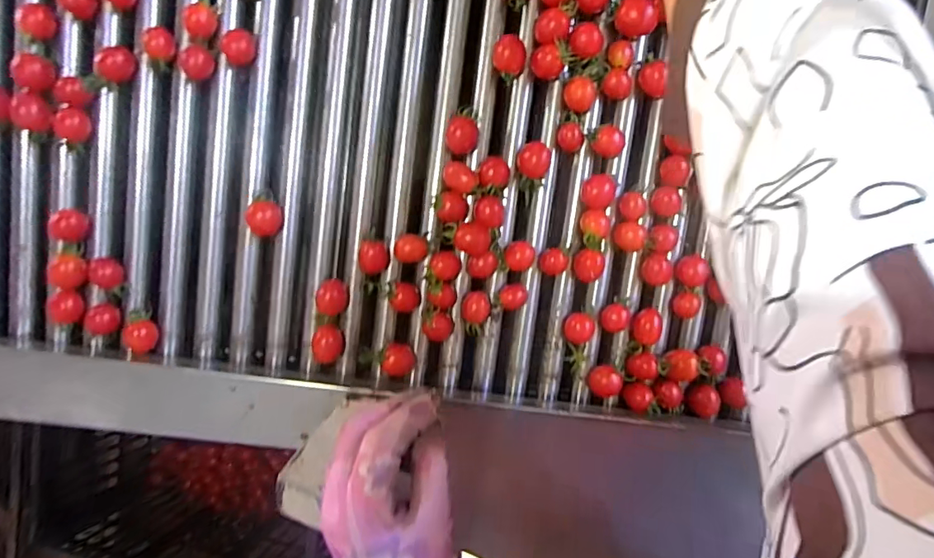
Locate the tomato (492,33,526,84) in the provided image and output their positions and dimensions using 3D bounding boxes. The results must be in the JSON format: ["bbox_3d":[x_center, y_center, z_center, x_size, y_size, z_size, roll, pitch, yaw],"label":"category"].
[{"bbox_3d":[0.037,-0.186,0.423,0.027,0.020,0.037,-7,90,6],"label":"tomato"}]

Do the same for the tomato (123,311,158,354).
[{"bbox_3d":[-0.281,0.046,0.430,0.024,0.023,0.034,17,92,6],"label":"tomato"}]

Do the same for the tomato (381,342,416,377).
[{"bbox_3d":[-0.060,0.072,0.445,0.025,0.027,0.030,2,90,6],"label":"tomato"}]

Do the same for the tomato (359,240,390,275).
[{"bbox_3d":[-0.083,-0.019,0.434,0.027,0.023,0.029,0,90,6],"label":"tomato"}]

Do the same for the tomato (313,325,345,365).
[{"bbox_3d":[-0.123,0.058,0.442,0.022,0.024,0.033,-13,89,6],"label":"tomato"}]

